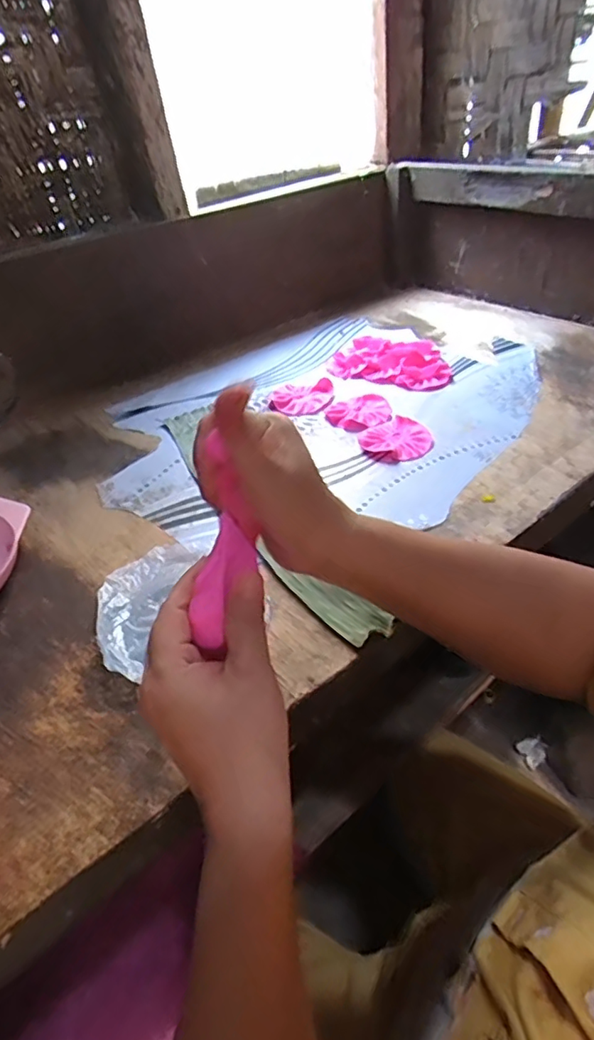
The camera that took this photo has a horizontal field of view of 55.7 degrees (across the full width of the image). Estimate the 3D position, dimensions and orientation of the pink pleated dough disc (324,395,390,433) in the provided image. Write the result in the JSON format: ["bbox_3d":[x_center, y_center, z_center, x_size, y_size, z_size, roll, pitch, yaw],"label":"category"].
[{"bbox_3d":[0.070,-0.122,0.638,0.072,0.004,0.064,-9,40,-2],"label":"pink pleated dough disc"}]

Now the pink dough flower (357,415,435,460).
[{"bbox_3d":[0.106,-0.087,0.592,0.070,0.006,0.072,25,49,32],"label":"pink dough flower"}]

